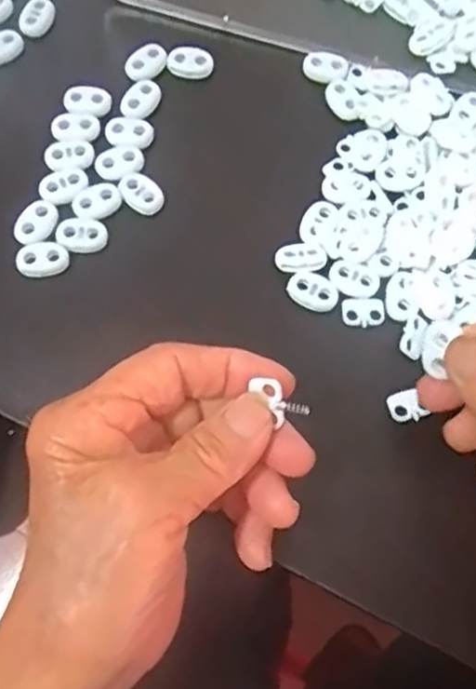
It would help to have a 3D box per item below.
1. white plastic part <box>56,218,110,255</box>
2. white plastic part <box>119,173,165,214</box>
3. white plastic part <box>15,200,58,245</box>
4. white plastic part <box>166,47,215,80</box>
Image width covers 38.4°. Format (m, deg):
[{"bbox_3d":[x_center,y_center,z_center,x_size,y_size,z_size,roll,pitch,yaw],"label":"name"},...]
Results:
[{"bbox_3d":[-0.069,-0.049,0.303,0.021,0.004,0.016,1,75,-2],"label":"white plastic part"},{"bbox_3d":[-0.044,-0.070,0.312,0.016,0.004,0.021,-39,79,-11],"label":"white plastic part"},{"bbox_3d":[-0.090,-0.054,0.303,0.014,0.004,0.023,27,76,6],"label":"white plastic part"},{"bbox_3d":[-0.023,-0.139,0.337,0.023,0.006,0.016,1,75,-1],"label":"white plastic part"}]

